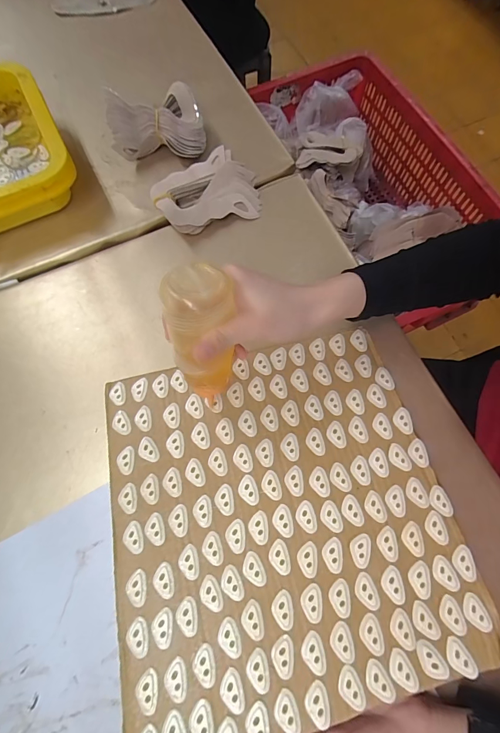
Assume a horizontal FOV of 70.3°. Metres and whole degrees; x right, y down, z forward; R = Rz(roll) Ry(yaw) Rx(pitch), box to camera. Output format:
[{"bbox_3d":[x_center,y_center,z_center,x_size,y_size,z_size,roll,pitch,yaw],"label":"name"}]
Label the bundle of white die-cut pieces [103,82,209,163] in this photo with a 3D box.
[{"bbox_3d":[-0.114,-0.303,0.445,0.114,0.055,0.073,-5,72,-1],"label":"bundle of white die-cut pieces"}]

